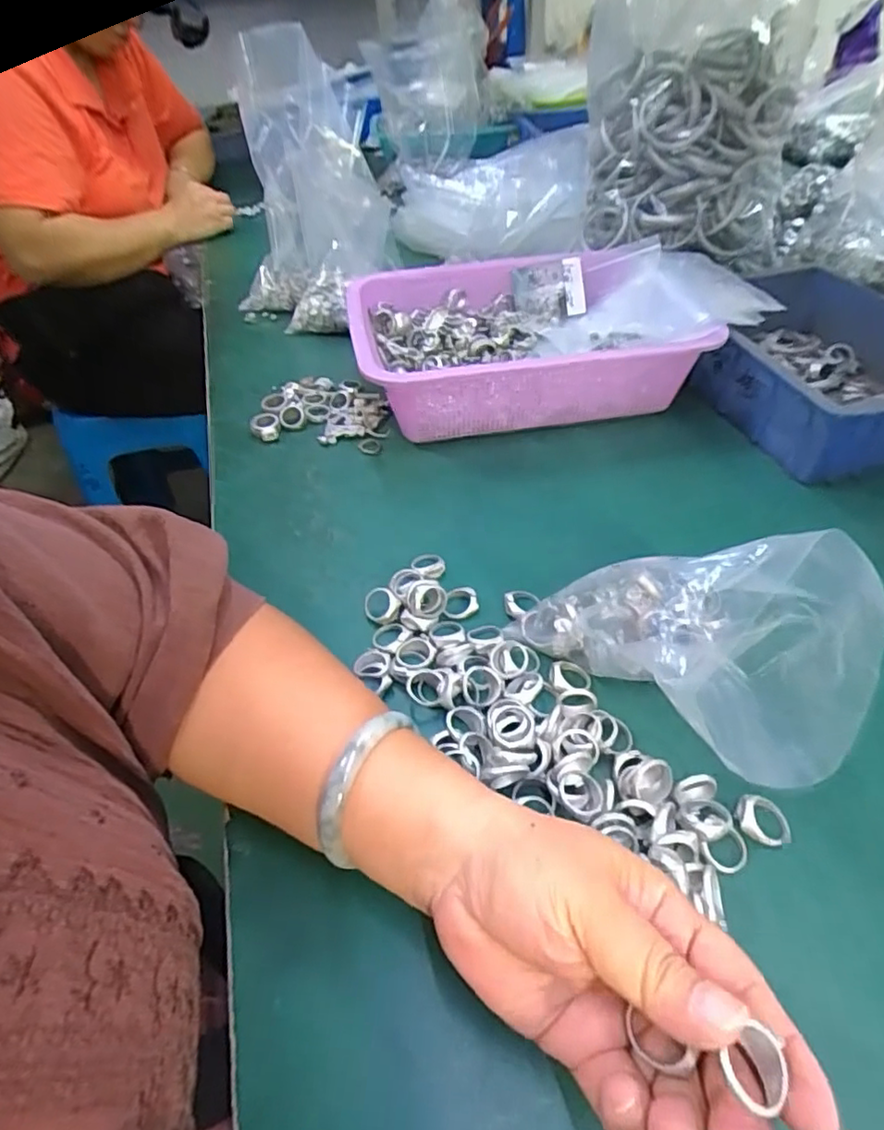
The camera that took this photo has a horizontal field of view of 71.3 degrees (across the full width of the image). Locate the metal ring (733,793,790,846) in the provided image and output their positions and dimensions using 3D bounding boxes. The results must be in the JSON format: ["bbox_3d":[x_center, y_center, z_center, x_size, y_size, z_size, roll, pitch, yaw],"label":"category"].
[{"bbox_3d":[0.153,0.123,0.296,0.022,0.009,0.022,-2,45,2],"label":"metal ring"}]

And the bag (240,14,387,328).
[{"bbox_3d":[-0.153,-0.410,0.670,0.163,0.248,0.181,-10,45,-5],"label":"bag"}]

